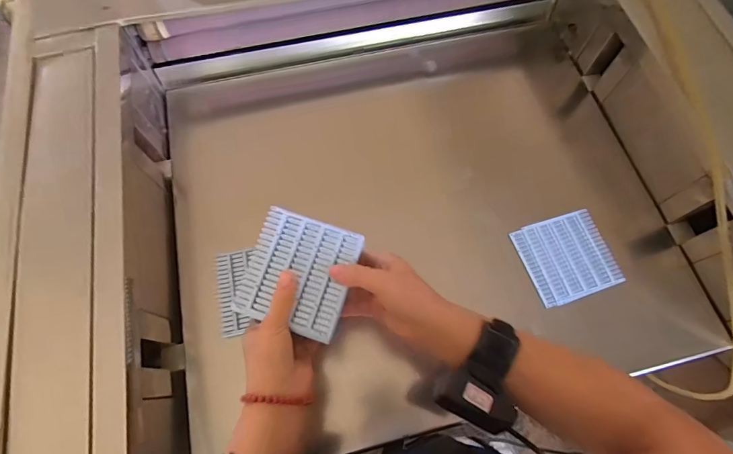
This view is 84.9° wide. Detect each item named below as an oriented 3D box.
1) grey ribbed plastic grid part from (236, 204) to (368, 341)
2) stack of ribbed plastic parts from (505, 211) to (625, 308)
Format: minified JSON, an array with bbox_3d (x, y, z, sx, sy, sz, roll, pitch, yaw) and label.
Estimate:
[{"bbox_3d":[-0.068,0.045,0.410,0.103,0.017,0.112,18,70,6],"label":"grey ribbed plastic grid part"},{"bbox_3d":[0.274,0.040,0.551,0.115,0.015,0.112,-17,71,-7],"label":"stack of ribbed plastic parts"}]

